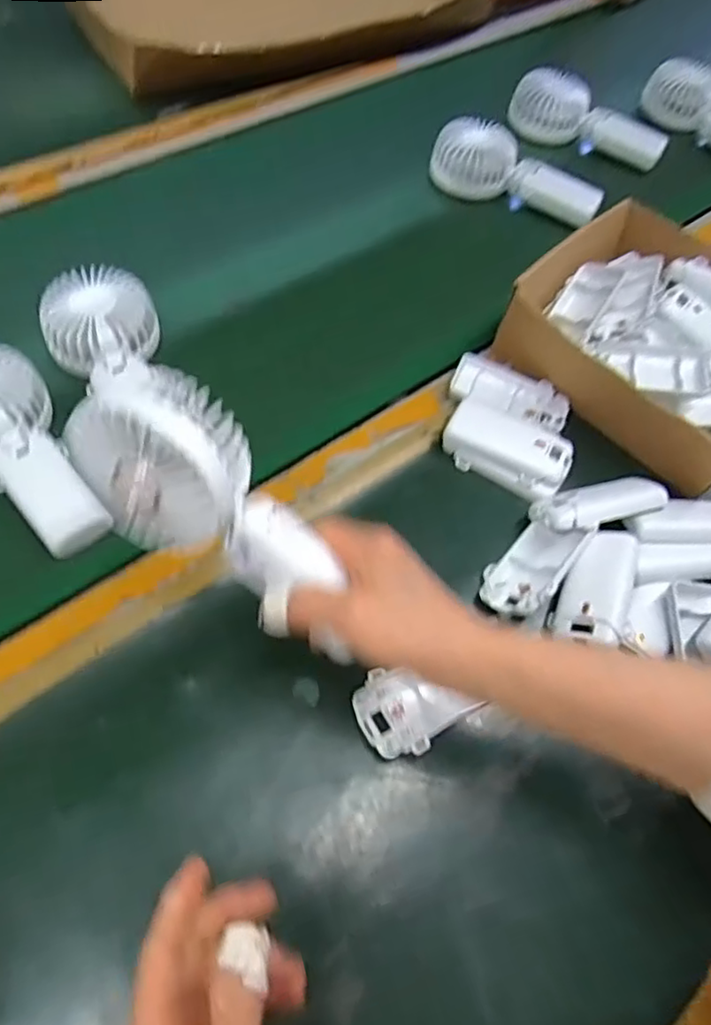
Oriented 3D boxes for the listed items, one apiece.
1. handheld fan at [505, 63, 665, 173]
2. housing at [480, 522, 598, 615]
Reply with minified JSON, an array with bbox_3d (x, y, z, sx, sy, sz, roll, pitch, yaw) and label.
[{"bbox_3d":[0.272,-0.458,0.759,0.185,0.073,0.032,33,61,14],"label":"handheld fan"},{"bbox_3d":[0.121,0.035,0.436,0.042,0.032,0.083,39,62,19],"label":"housing"}]

